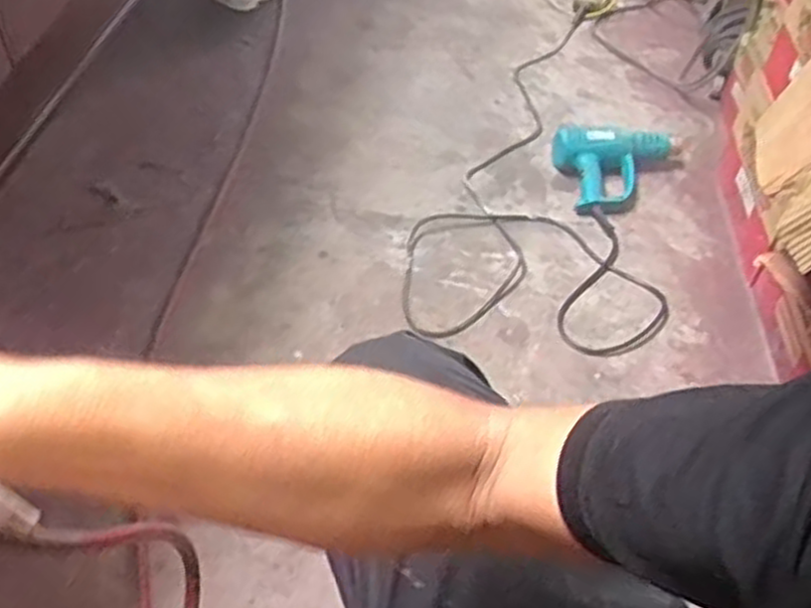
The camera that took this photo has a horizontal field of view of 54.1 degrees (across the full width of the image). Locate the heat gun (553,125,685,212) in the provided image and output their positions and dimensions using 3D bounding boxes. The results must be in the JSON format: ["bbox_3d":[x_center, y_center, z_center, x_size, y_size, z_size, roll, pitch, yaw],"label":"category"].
[{"bbox_3d":[0.379,-0.242,1.388,0.216,0.079,0.172,5,47,-5],"label":"heat gun"}]

